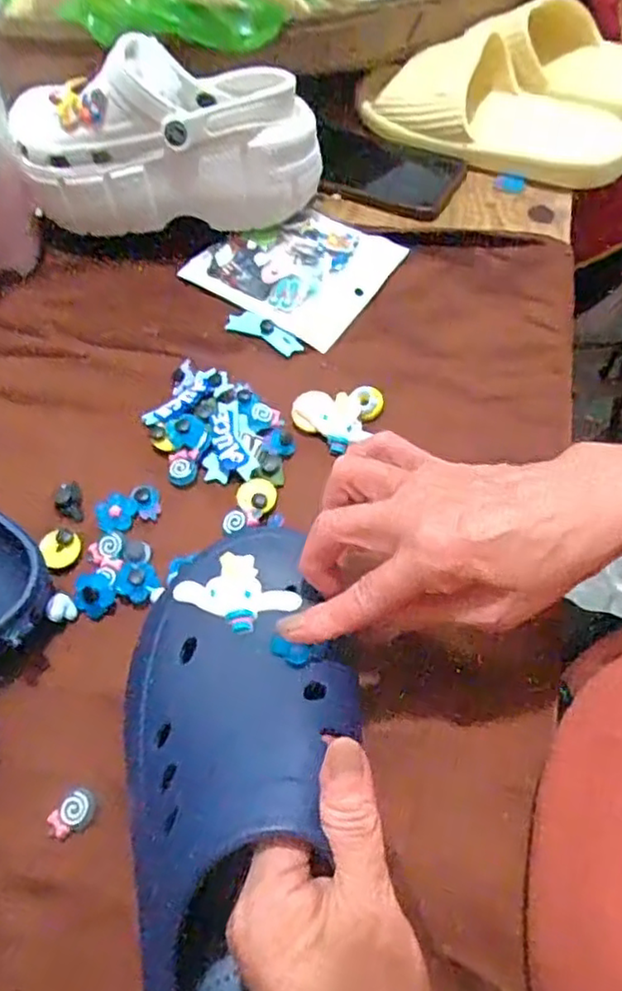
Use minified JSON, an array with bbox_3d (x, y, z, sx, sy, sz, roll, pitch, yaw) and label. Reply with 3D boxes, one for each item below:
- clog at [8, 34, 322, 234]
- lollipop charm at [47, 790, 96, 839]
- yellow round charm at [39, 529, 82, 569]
[{"bbox_3d":[-0.115,-0.267,0.512,0.241,0.119,0.085,4,60,7],"label":"clog"},{"bbox_3d":[-0.120,0.160,0.332,0.024,0.006,0.017,-28,62,-12],"label":"lollipop charm"},{"bbox_3d":[-0.152,0.033,0.404,0.023,0.008,0.025,-2,60,3],"label":"yellow round charm"}]

